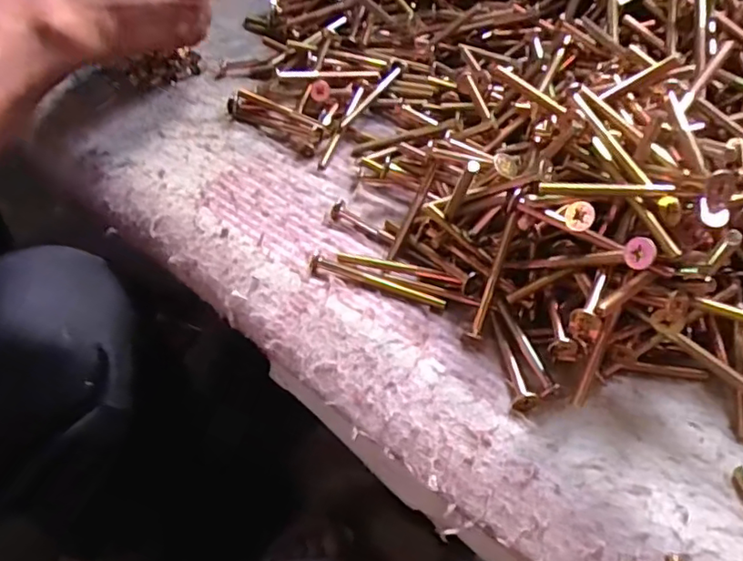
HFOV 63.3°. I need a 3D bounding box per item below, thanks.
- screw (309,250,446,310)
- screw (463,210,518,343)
[{"bbox_3d":[0.002,0.000,0.299,0.071,0.006,0.010,18,56,14],"label":"screw"},{"bbox_3d":[0.056,-0.001,0.277,0.007,0.062,0.004,19,12,15],"label":"screw"}]

